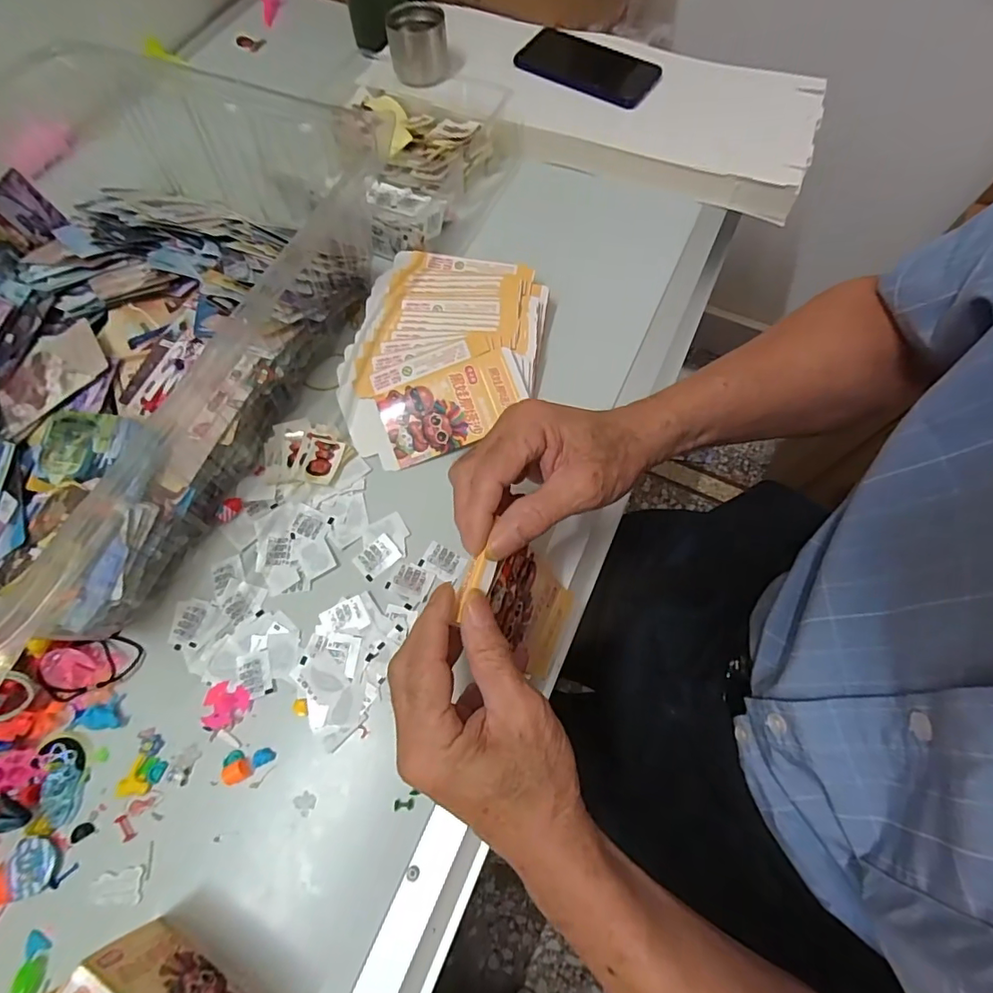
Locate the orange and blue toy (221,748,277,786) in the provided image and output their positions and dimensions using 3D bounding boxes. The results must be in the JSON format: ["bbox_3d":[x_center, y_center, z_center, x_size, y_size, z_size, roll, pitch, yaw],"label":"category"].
[{"bbox_3d":[-0.161,0.171,0.336,0.031,0.009,0.019,-22,70,-8],"label":"orange and blue toy"}]

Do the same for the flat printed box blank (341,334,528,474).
[{"bbox_3d":[-0.053,-0.077,0.423,0.140,0.006,0.086,-20,85,2],"label":"flat printed box blank"}]

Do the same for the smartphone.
[{"bbox_3d":[0.103,-0.485,0.584,0.152,0.012,0.079,29,71,12],"label":"smartphone"}]

